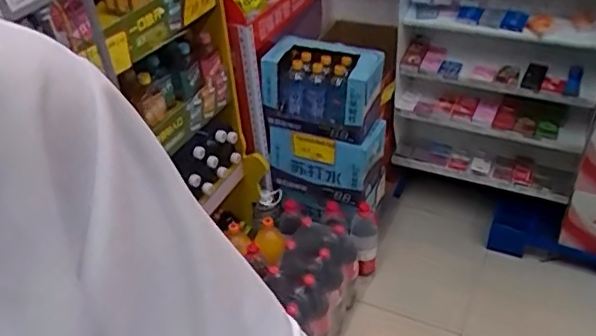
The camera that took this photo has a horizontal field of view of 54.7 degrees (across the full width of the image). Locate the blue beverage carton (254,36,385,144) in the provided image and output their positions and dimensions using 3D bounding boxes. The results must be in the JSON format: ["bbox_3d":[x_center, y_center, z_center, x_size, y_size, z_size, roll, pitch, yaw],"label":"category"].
[{"bbox_3d":[0.074,-0.234,1.638,0.331,0.214,0.225,6,39,14],"label":"blue beverage carton"}]

